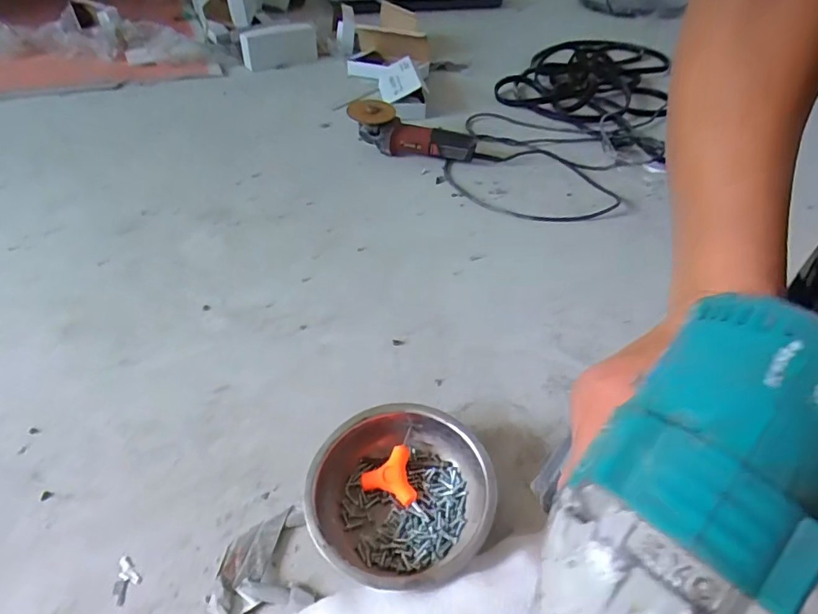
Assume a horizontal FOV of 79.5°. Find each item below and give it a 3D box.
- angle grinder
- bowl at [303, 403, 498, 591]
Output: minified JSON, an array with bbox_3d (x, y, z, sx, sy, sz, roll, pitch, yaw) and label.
[{"bbox_3d":[0.009,-0.368,1.037,0.259,0.099,0.087,10,45,7],"label":"angle grinder"},{"bbox_3d":[-0.009,0.191,0.498,0.175,0.065,0.176,2,44,-2],"label":"bowl"}]

